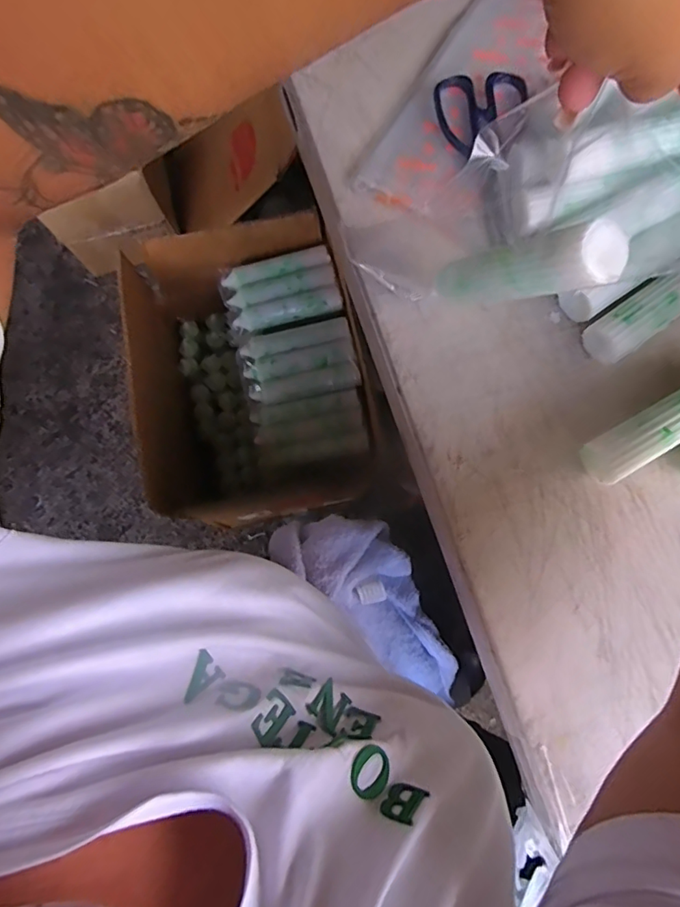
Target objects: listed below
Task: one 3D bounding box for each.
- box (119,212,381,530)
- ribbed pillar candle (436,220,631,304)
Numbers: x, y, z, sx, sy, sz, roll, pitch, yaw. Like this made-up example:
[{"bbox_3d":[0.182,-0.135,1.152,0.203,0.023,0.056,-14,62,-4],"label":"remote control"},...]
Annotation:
[{"bbox_3d":[-0.123,-0.122,0.740,0.296,0.190,0.333,-12,78,-2],"label":"box"},{"bbox_3d":[0.105,-0.112,0.314,0.031,0.132,0.029,42,80,-27],"label":"ribbed pillar candle"}]

